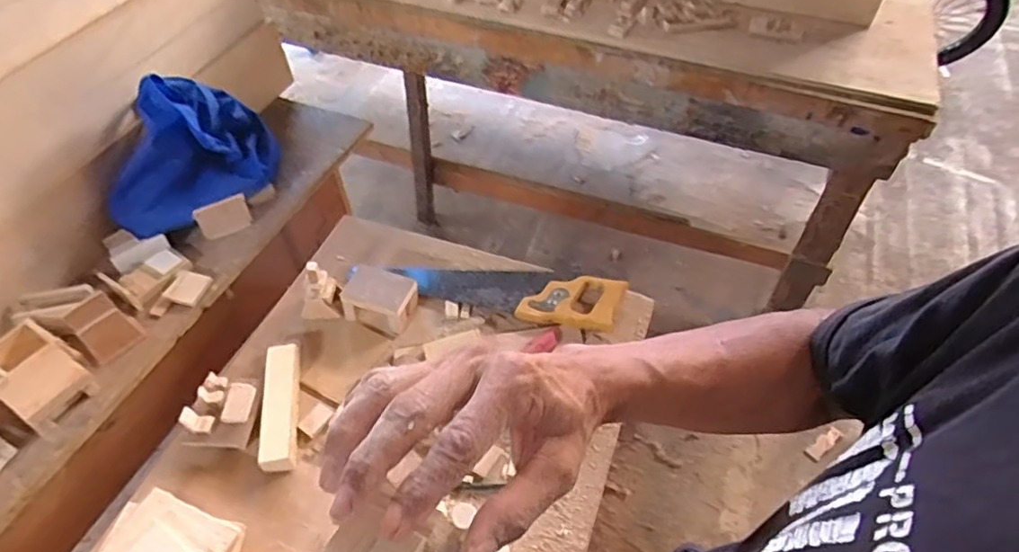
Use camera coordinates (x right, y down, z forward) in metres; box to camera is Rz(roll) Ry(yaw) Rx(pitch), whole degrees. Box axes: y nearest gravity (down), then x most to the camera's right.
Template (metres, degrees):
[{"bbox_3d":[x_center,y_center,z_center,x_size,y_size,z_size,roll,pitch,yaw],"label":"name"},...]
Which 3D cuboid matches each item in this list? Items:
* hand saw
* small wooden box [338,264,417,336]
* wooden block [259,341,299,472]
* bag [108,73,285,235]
[{"bbox_3d":[-0.001,0.016,0.929,0.336,0.039,0.103,13,52,12],"label":"hand saw"},{"bbox_3d":[-0.188,0.032,0.895,0.098,0.067,0.065,13,52,11],"label":"small wooden box"},{"bbox_3d":[-0.296,0.167,0.794,0.047,0.032,0.165,-8,50,-8],"label":"wooden block"},{"bbox_3d":[-0.481,-0.203,0.934,0.123,0.198,0.269,22,55,18],"label":"bag"}]

